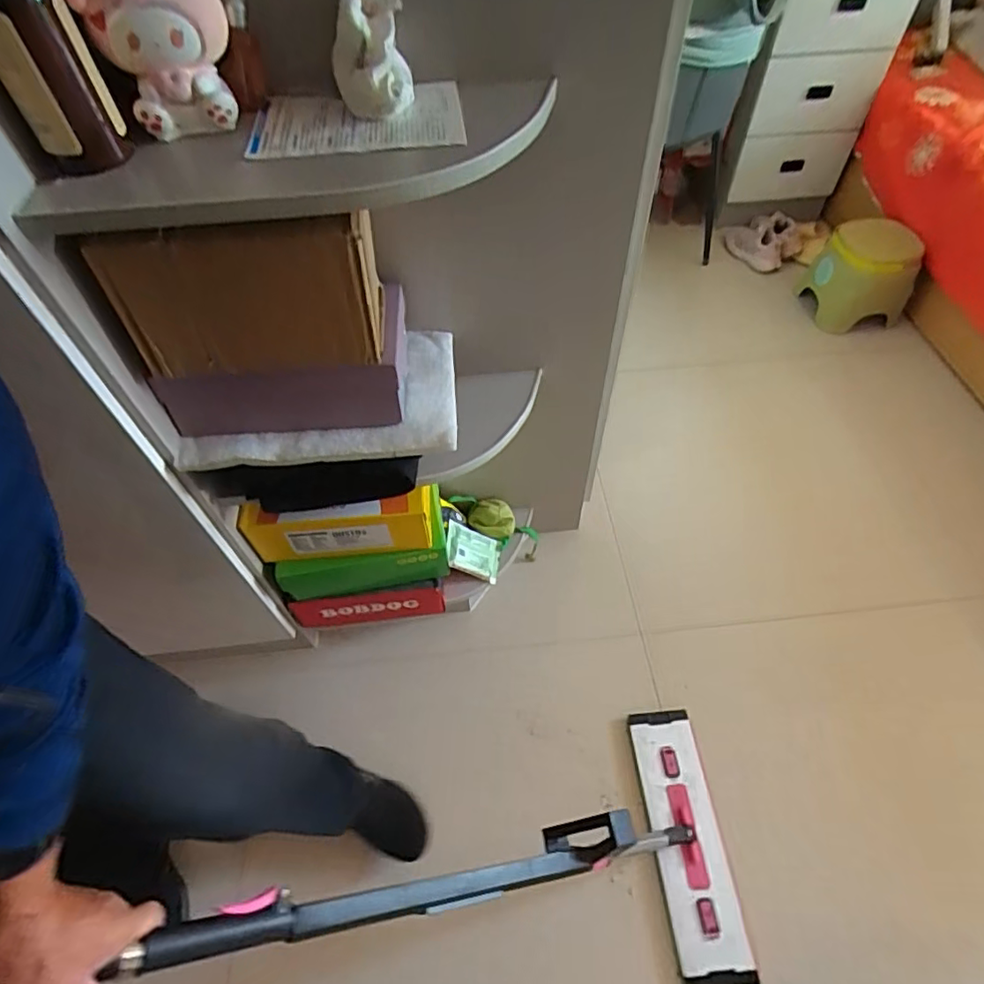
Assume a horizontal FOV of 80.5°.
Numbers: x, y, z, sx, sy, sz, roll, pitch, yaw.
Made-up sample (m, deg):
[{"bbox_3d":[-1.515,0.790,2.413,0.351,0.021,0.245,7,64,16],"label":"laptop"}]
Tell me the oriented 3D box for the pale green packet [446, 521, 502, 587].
[{"bbox_3d":[-0.040,0.125,1.210,0.132,0.016,0.094,26,53,-26],"label":"pale green packet"}]

